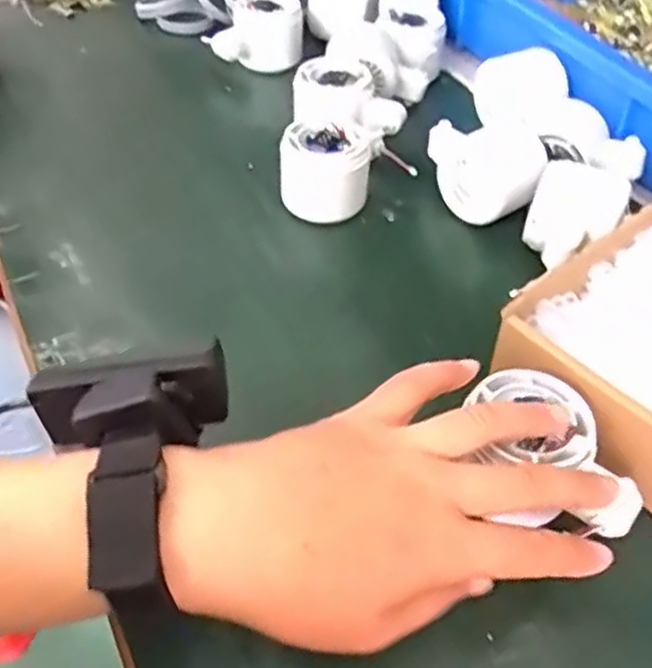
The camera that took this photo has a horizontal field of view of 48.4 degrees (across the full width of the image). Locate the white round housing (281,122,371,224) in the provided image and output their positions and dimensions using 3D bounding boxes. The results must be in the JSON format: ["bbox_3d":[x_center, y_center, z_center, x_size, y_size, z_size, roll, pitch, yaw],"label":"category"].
[{"bbox_3d":[-0.001,-0.106,0.494,0.052,0.057,0.052,1,47,-1],"label":"white round housing"}]

